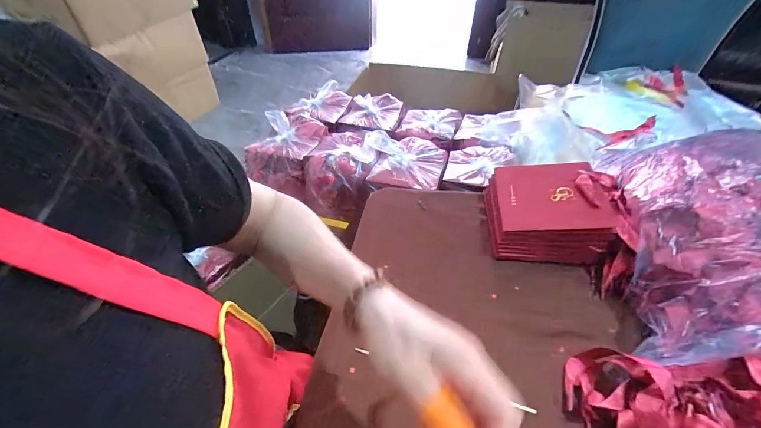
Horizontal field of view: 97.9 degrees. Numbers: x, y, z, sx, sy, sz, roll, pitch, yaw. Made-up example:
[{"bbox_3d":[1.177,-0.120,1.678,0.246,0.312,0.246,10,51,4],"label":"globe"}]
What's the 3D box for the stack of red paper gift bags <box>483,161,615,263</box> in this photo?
[{"bbox_3d":[0.248,-0.006,0.493,0.168,0.080,0.152,6,44,5],"label":"stack of red paper gift bags"}]

